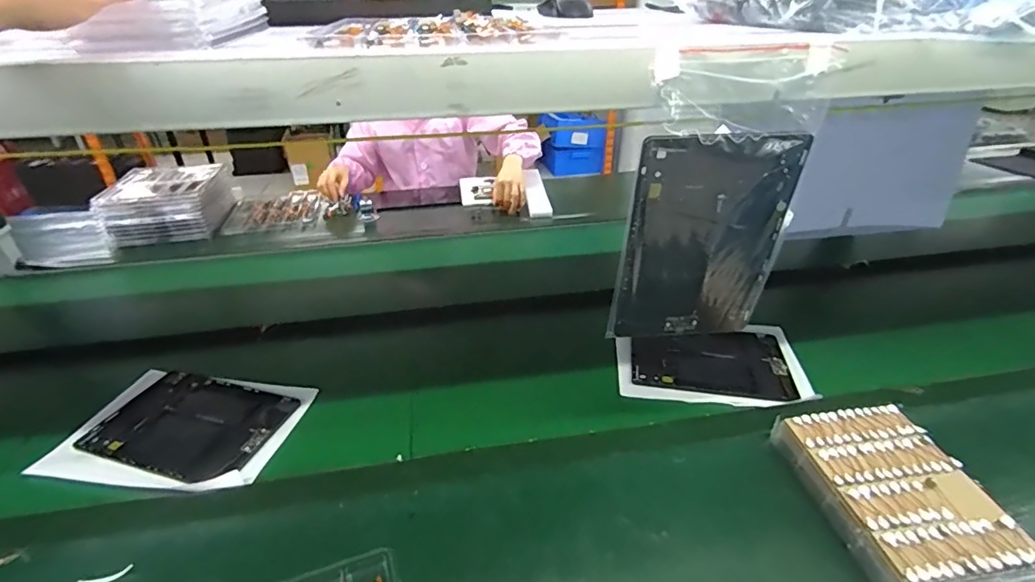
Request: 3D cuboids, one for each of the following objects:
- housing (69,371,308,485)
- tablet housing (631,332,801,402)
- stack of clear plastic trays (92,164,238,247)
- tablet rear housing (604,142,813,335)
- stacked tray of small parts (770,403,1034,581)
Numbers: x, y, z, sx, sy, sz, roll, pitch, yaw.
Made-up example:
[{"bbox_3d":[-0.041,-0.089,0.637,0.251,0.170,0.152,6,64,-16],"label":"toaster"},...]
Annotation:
[{"bbox_3d":[-0.441,0.178,0.669,0.239,0.013,0.149,7,35,16],"label":"housing"},{"bbox_3d":[0.297,0.104,0.771,0.229,0.005,0.159,6,31,8],"label":"tablet housing"},{"bbox_3d":[-0.845,-0.216,1.195,0.242,0.120,0.216,-4,31,-9],"label":"stack of clear plastic trays"},{"bbox_3d":[0.188,-0.043,0.510,0.156,0.232,0.011,-1,38,-4],"label":"tablet rear housing"},{"bbox_3d":[0.421,0.224,0.552,0.170,0.056,0.212,-4,31,-8],"label":"stacked tray of small parts"}]

